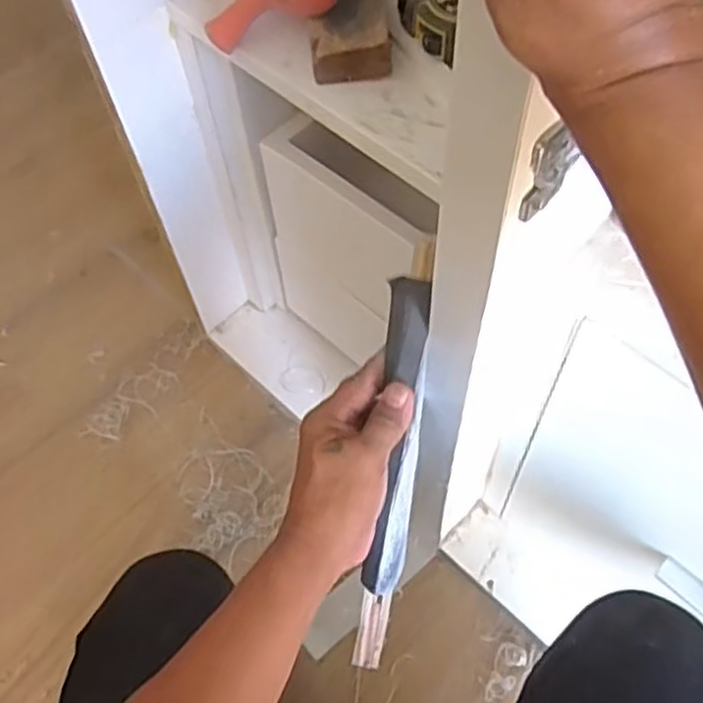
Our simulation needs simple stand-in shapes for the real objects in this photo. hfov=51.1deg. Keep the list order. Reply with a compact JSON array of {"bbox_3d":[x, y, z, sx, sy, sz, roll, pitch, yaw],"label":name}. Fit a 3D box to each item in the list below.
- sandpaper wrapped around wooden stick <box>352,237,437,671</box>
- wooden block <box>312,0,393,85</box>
[{"bbox_3d":[0.031,0.079,0.519,0.030,0.029,0.313,7,102,4],"label":"sandpaper wrapped around wooden stick"},{"bbox_3d":[-0.003,-0.291,0.588,0.057,0.031,0.174,-4,60,1],"label":"wooden block"}]

